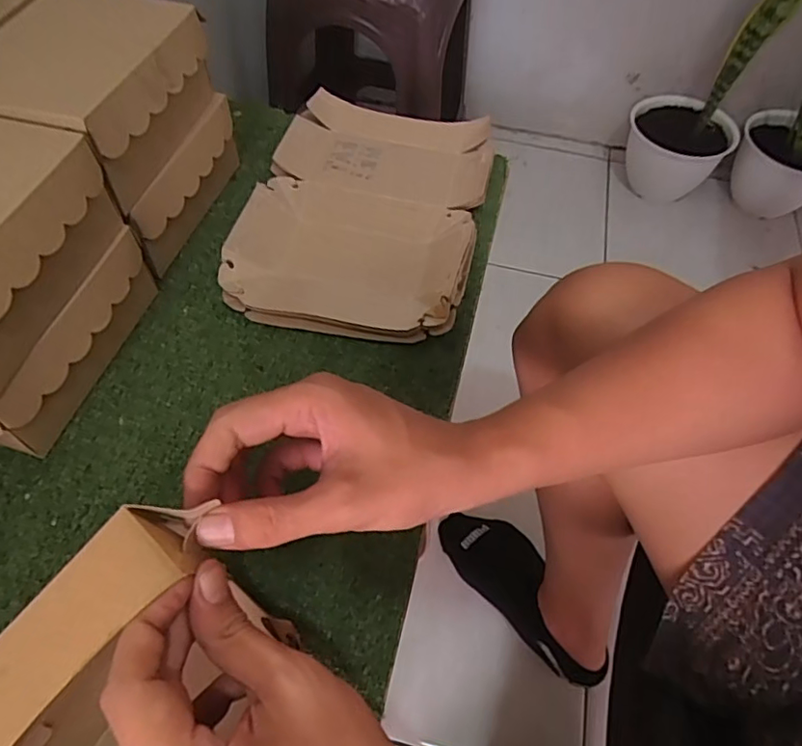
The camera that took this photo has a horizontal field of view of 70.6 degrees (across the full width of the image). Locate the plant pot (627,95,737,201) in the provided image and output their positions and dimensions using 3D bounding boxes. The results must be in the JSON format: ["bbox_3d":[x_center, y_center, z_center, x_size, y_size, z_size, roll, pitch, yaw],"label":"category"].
[{"bbox_3d":[0.571,-0.462,1.186,0.214,0.146,0.173,20,59,10],"label":"plant pot"}]

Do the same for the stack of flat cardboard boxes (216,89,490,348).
[{"bbox_3d":[-0.031,-0.162,0.541,0.206,0.032,0.294,11,58,4],"label":"stack of flat cardboard boxes"}]

